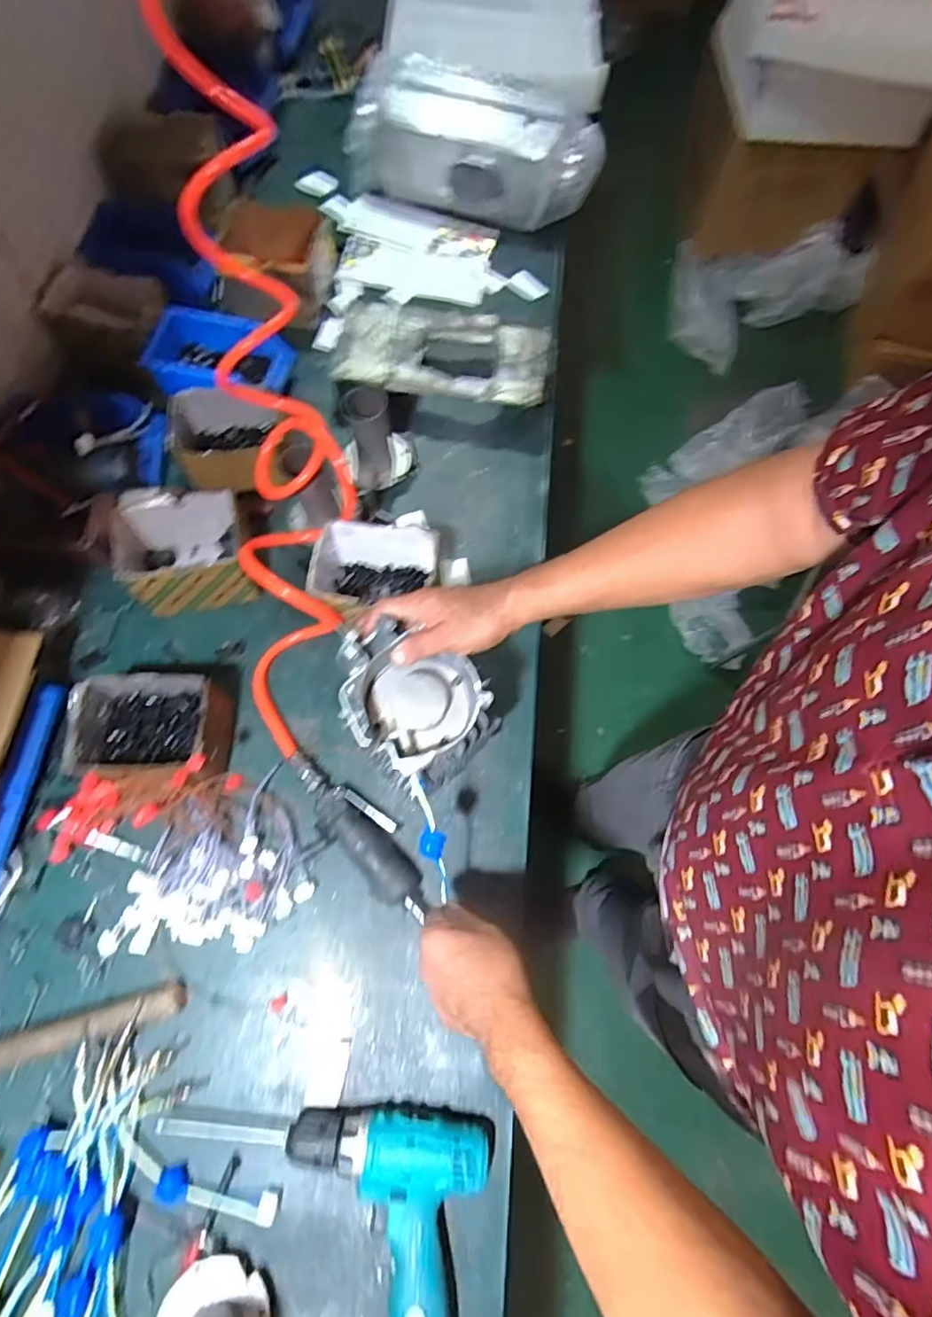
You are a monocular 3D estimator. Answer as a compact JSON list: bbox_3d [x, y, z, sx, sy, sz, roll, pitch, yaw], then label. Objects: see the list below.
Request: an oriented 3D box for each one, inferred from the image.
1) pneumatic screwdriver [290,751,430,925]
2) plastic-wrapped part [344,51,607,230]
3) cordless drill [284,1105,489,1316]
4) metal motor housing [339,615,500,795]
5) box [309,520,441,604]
[{"bbox_3d":[-0.123,0.189,0.653,0.060,0.036,0.216,-39,76,-16],"label":"pneumatic screwdriver"},{"bbox_3d":[0.012,-0.896,1.032,0.438,0.196,0.140,8,69,0],"label":"plastic-wrapped part"},{"bbox_3d":[-0.086,0.534,0.528,0.187,0.054,0.202,9,69,1],"label":"cordless drill"},{"bbox_3d":[-0.053,0.031,0.536,0.114,0.046,0.161,-42,76,-17],"label":"metal motor housing"},{"bbox_3d":[-0.114,-0.099,0.739,0.156,0.105,0.109,0,69,-3],"label":"box"}]

